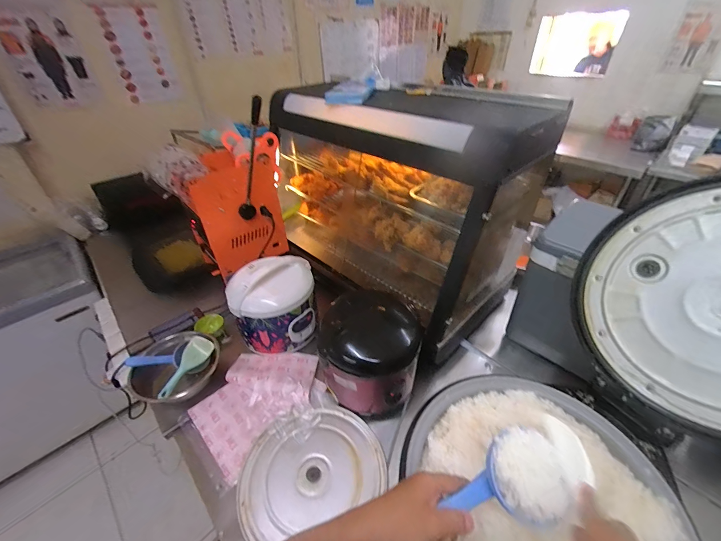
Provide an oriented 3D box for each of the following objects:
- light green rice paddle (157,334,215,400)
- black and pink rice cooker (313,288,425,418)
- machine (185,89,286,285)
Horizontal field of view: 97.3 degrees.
[{"bbox_3d":[-0.536,0.294,0.964,0.078,0.021,0.196,20,61,26],"label":"light green rice paddle"},{"bbox_3d":[0.008,0.212,0.822,0.265,0.239,0.212,4,39,8],"label":"black and pink rice cooker"},{"bbox_3d":[-0.419,-0.269,1.059,0.327,0.504,0.253,-12,40,-12],"label":"machine"}]

